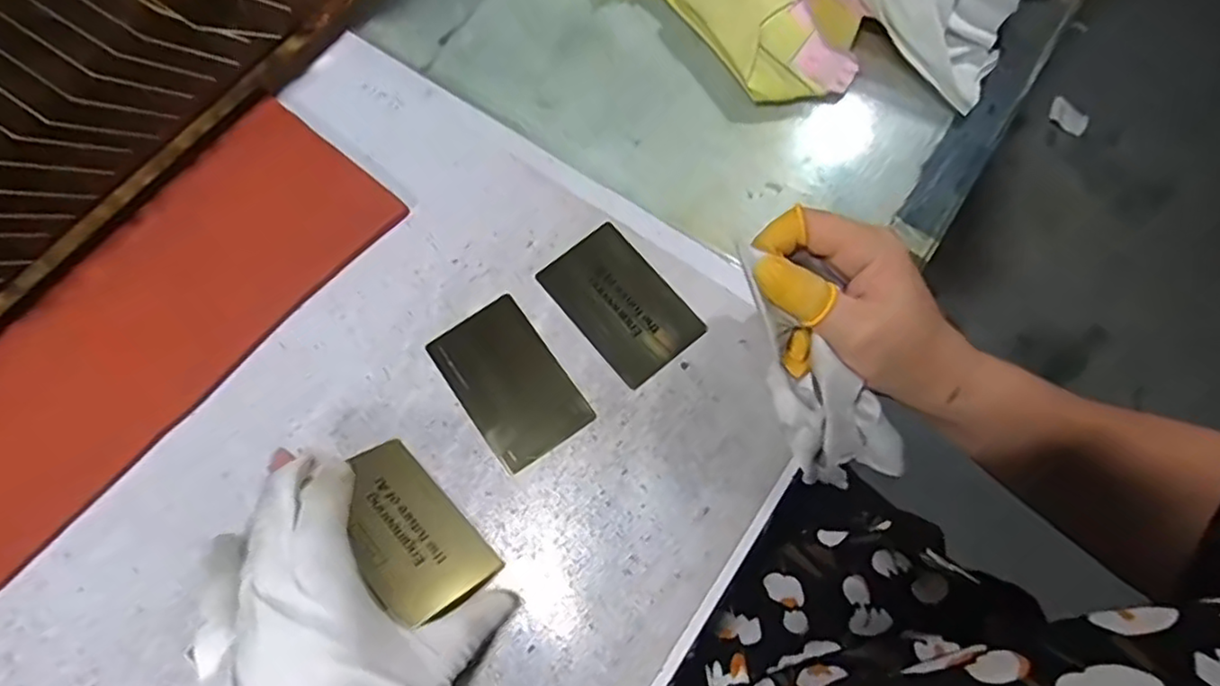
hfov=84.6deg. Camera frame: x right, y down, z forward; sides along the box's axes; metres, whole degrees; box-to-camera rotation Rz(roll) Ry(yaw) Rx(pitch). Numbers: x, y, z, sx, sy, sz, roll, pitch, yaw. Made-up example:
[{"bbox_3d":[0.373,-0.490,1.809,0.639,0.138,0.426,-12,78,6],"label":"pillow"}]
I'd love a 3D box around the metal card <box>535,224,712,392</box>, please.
[{"bbox_3d":[0.006,-0.023,0.362,0.053,0.004,0.084,-38,75,-10],"label":"metal card"}]

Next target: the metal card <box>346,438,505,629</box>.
[{"bbox_3d":[-0.093,0.085,0.310,0.082,0.004,0.052,48,38,14],"label":"metal card"}]

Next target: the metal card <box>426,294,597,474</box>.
[{"bbox_3d":[-0.052,0.019,0.349,0.052,0.004,0.084,-35,75,-9],"label":"metal card"}]

